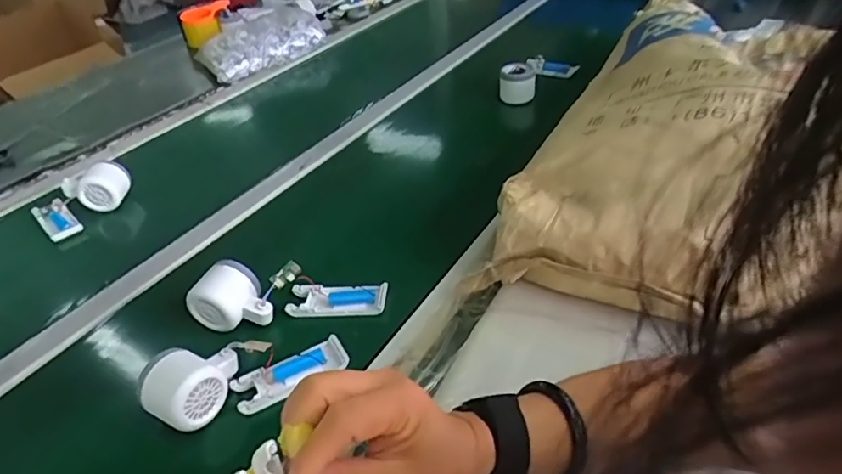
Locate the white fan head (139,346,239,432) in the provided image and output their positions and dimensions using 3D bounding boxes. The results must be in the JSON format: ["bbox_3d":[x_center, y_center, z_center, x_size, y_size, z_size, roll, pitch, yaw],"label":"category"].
[{"bbox_3d":[-0.202,0.127,0.498,0.054,0.047,0.081,15,42,25],"label":"white fan head"}]

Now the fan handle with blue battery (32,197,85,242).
[{"bbox_3d":[-0.516,-0.027,0.786,0.040,0.014,0.089,-34,45,-31],"label":"fan handle with blue battery"}]

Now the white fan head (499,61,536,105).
[{"bbox_3d":[0.167,-0.262,0.961,0.060,0.071,0.047,1,38,9],"label":"white fan head"}]

